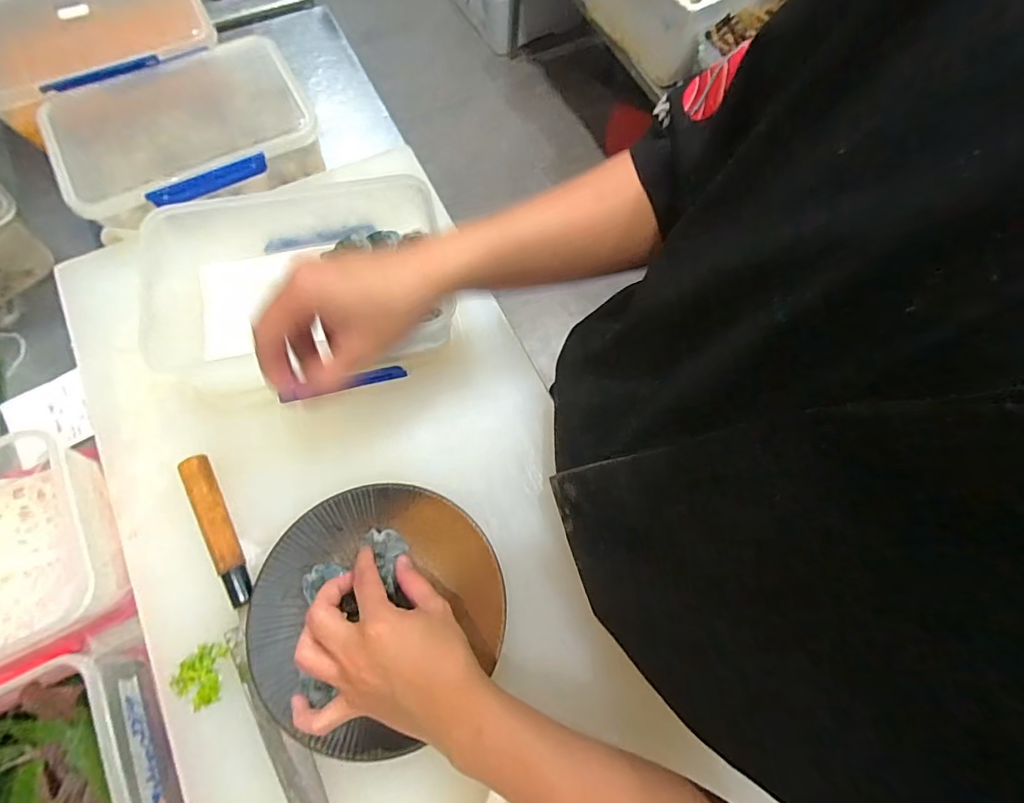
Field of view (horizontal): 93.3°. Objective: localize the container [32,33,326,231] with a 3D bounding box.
[{"bbox_3d":[-0.344,-0.280,0.528,0.253,0.064,0.175,-29,75,-12],"label":"container"}]

